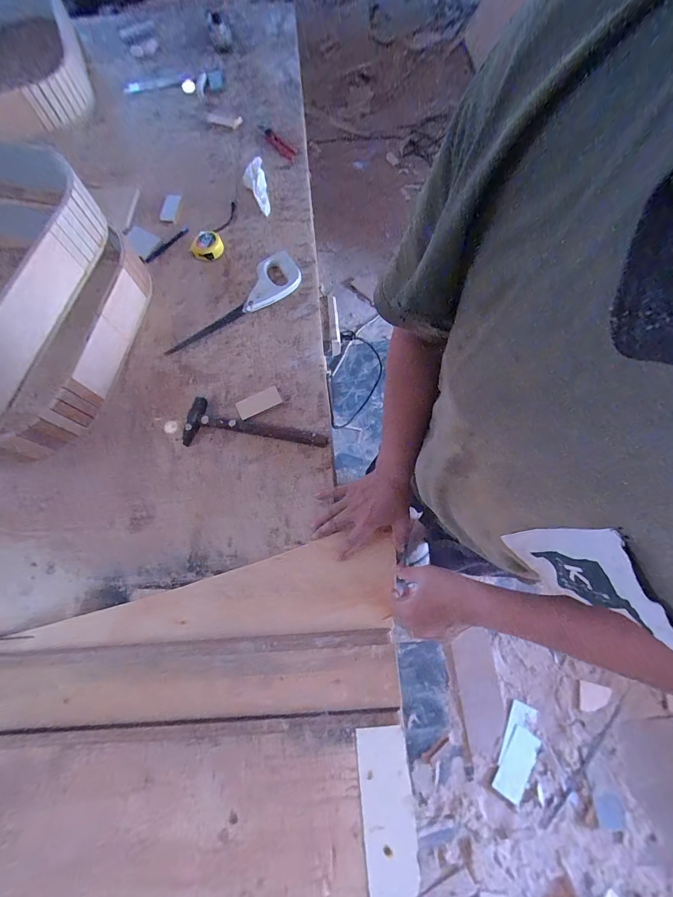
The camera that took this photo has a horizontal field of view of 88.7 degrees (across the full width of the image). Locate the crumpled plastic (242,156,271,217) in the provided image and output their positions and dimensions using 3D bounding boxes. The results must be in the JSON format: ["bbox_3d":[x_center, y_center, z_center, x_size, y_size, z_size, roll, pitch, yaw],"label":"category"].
[{"bbox_3d":[-0.201,-0.663,0.866,0.054,0.022,0.152,-14,89,-3],"label":"crumpled plastic"}]

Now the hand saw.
[{"bbox_3d":[-0.225,-0.319,0.773,0.351,0.034,0.103,-40,74,-12],"label":"hand saw"}]

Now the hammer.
[{"bbox_3d":[-0.156,-0.046,0.678,0.275,0.021,0.091,5,71,4],"label":"hammer"}]

